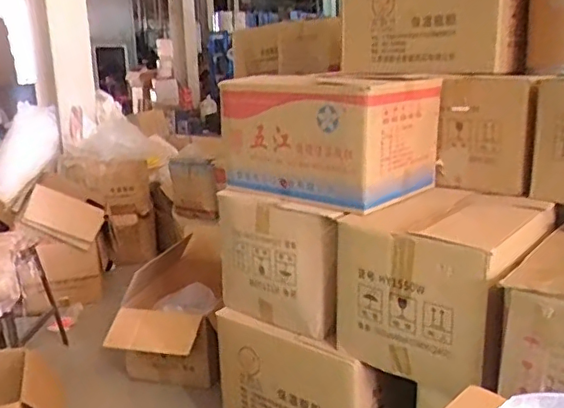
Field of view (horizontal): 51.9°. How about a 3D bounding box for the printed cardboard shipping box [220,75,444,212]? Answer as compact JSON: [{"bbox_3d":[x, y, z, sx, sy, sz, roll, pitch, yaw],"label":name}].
[{"bbox_3d":[0.174,-0.232,1.915,0.586,0.355,0.552,9,17,38],"label":"printed cardboard shipping box"}]

